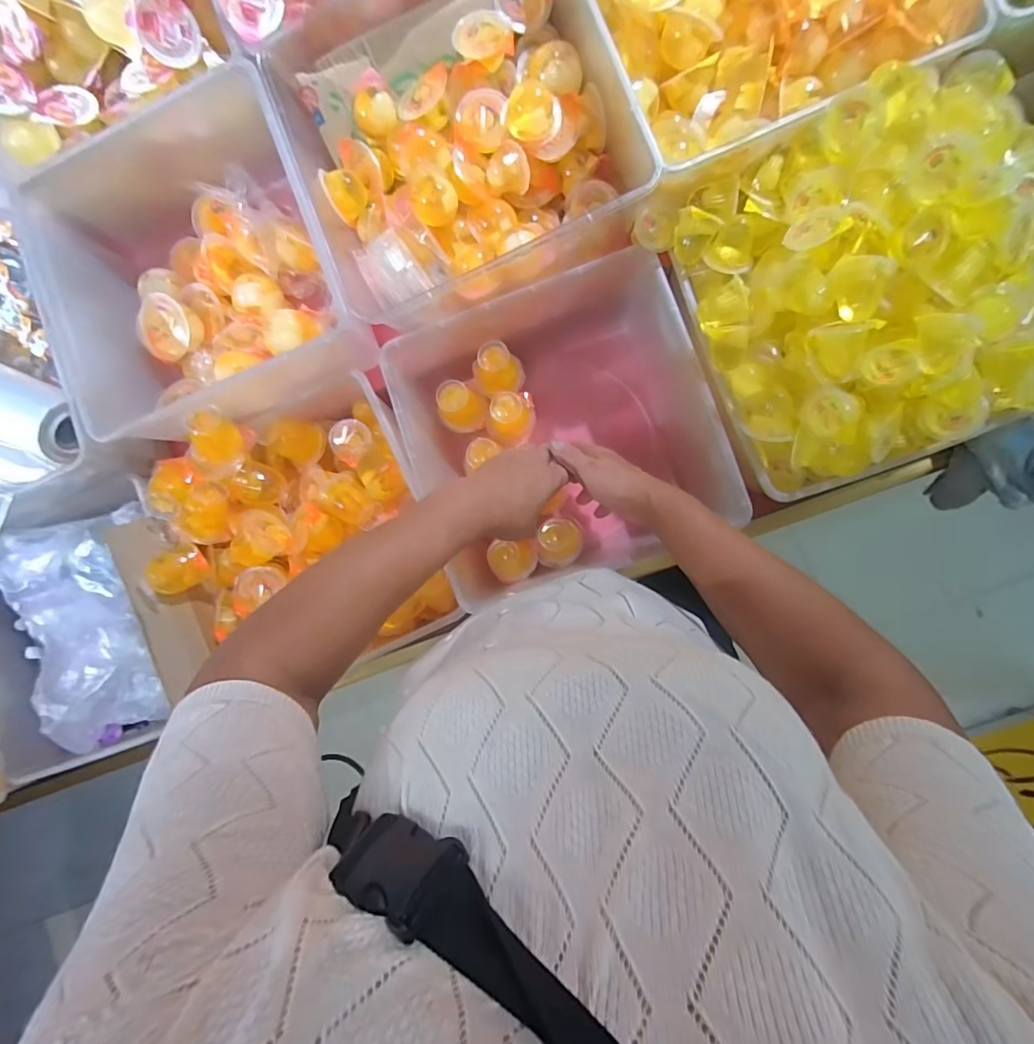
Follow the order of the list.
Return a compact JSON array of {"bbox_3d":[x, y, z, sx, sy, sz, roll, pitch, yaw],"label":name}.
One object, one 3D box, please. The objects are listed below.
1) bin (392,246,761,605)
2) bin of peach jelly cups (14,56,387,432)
[{"bbox_3d":[0.051,-0.098,0.595,0.299,0.159,0.299,-19,87,7],"label":"bin"},{"bbox_3d":[-0.337,-0.270,0.569,0.308,0.135,0.319,-24,87,7],"label":"bin of peach jelly cups"}]

